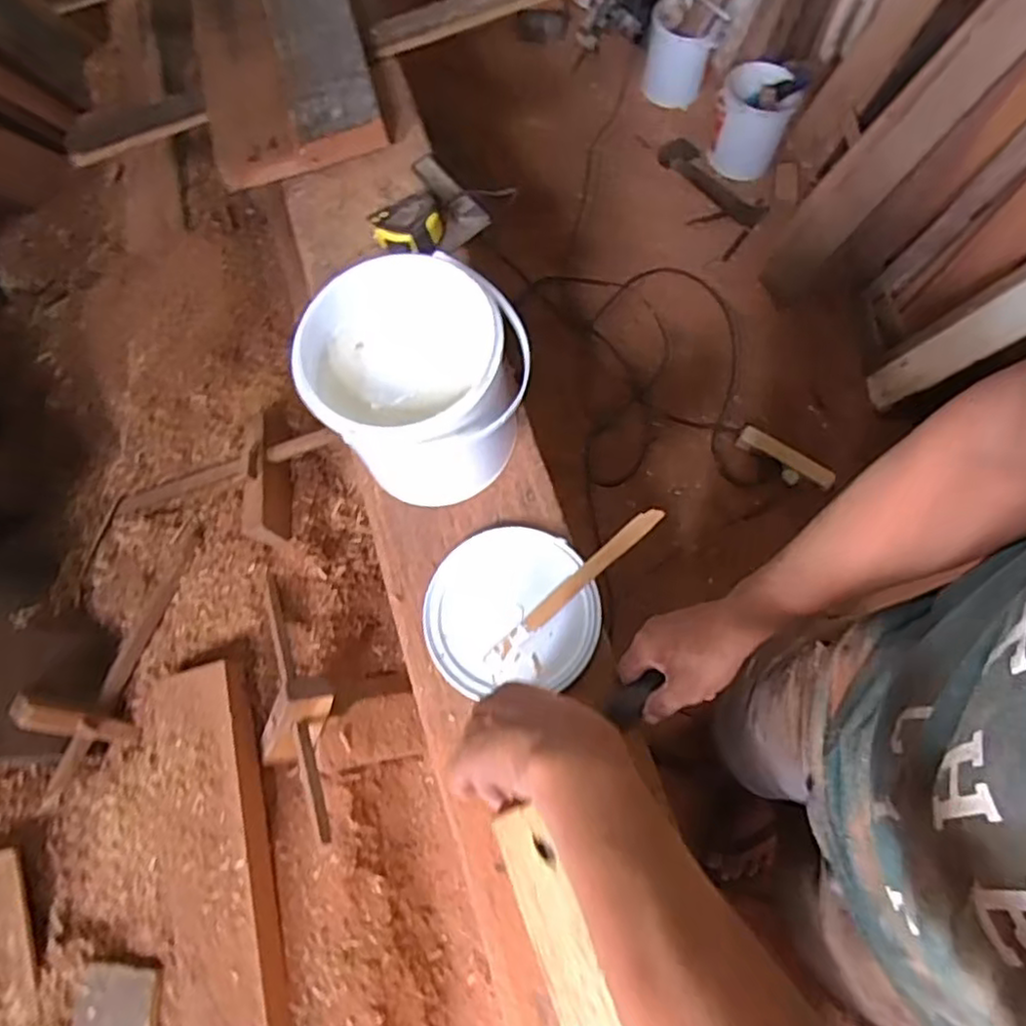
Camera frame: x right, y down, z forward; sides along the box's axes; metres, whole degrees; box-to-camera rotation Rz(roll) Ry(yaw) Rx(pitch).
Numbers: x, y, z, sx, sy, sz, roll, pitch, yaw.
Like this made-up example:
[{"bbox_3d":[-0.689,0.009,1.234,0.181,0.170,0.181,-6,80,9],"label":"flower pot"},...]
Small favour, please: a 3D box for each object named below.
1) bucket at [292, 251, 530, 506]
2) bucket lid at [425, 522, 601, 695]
[{"bbox_3d":[-0.089,-0.116,0.695,0.200,0.197,0.174,5,70,3],"label":"bucket"},{"bbox_3d":[-0.003,0.097,0.711,0.172,0.023,0.158,-1,69,1],"label":"bucket lid"}]

